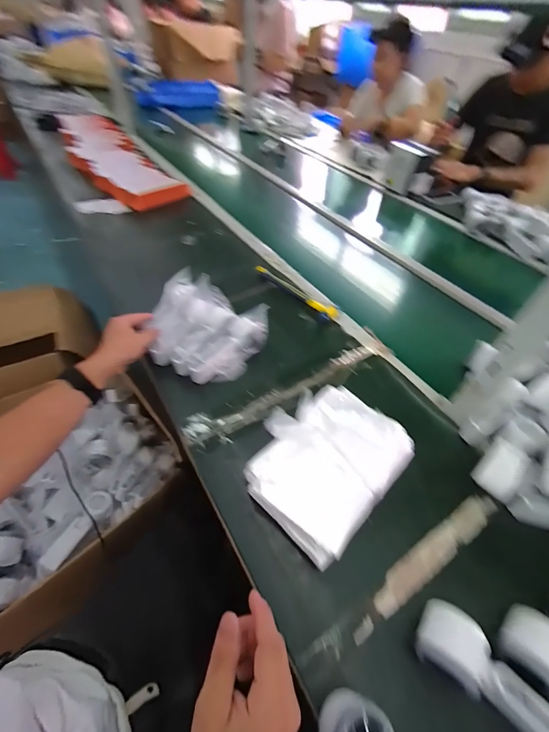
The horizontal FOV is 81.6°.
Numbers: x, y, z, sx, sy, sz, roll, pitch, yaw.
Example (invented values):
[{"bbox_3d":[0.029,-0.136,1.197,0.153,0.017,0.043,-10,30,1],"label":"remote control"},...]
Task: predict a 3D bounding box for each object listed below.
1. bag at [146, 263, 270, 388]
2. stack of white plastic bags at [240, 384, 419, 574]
[{"bbox_3d":[-0.143,-0.071,0.618,0.213,0.091,0.176,23,52,18],"label":"bag"},{"bbox_3d":[0.072,0.130,0.474,0.193,0.061,0.227,38,56,26],"label":"stack of white plastic bags"}]

